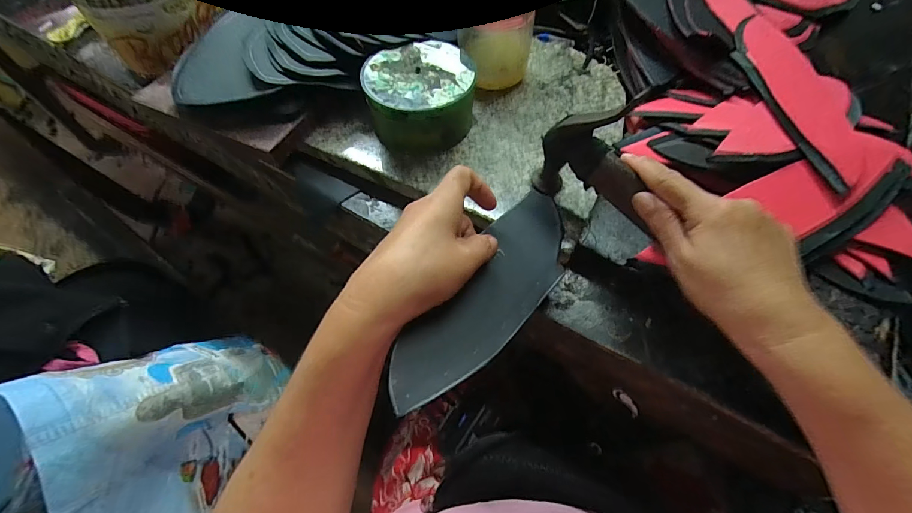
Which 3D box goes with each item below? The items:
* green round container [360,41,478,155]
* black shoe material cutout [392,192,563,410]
[{"bbox_3d":[-0.033,-0.150,0.368,0.099,0.054,0.093,-1,60,1],"label":"green round container"},{"bbox_3d":[0.030,0.021,0.270,0.059,0.015,0.212,29,48,17],"label":"black shoe material cutout"}]

